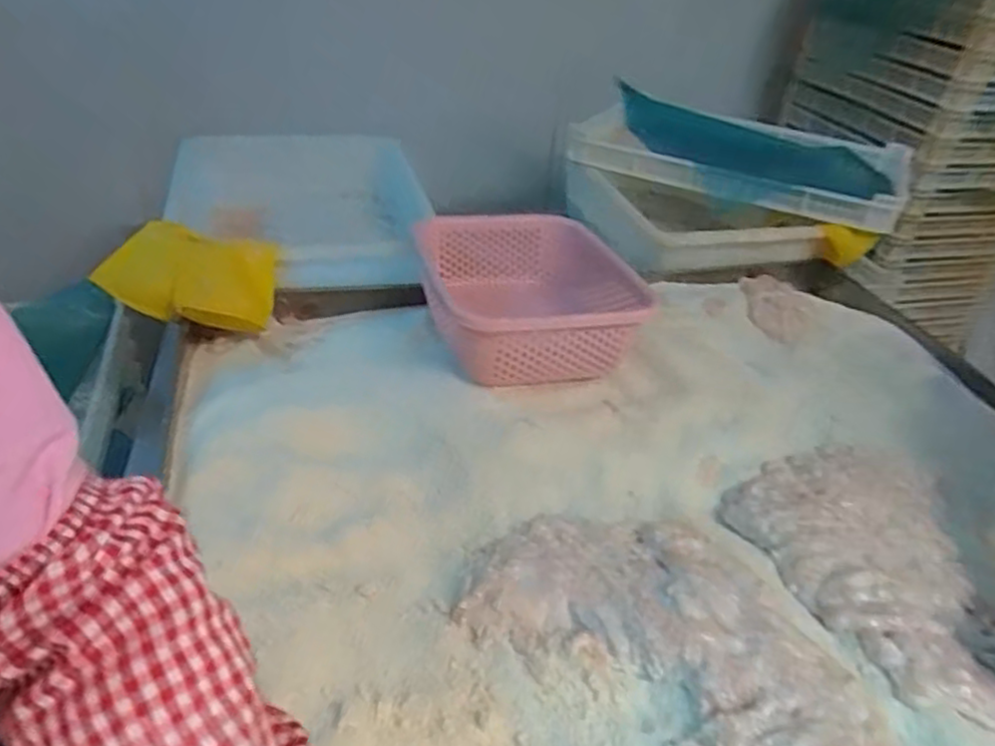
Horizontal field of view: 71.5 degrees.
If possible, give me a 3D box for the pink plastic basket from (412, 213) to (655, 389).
[{"bbox_3d":[0.035,-0.088,0.784,0.226,0.098,0.243,-7,39,-12],"label":"pink plastic basket"}]

